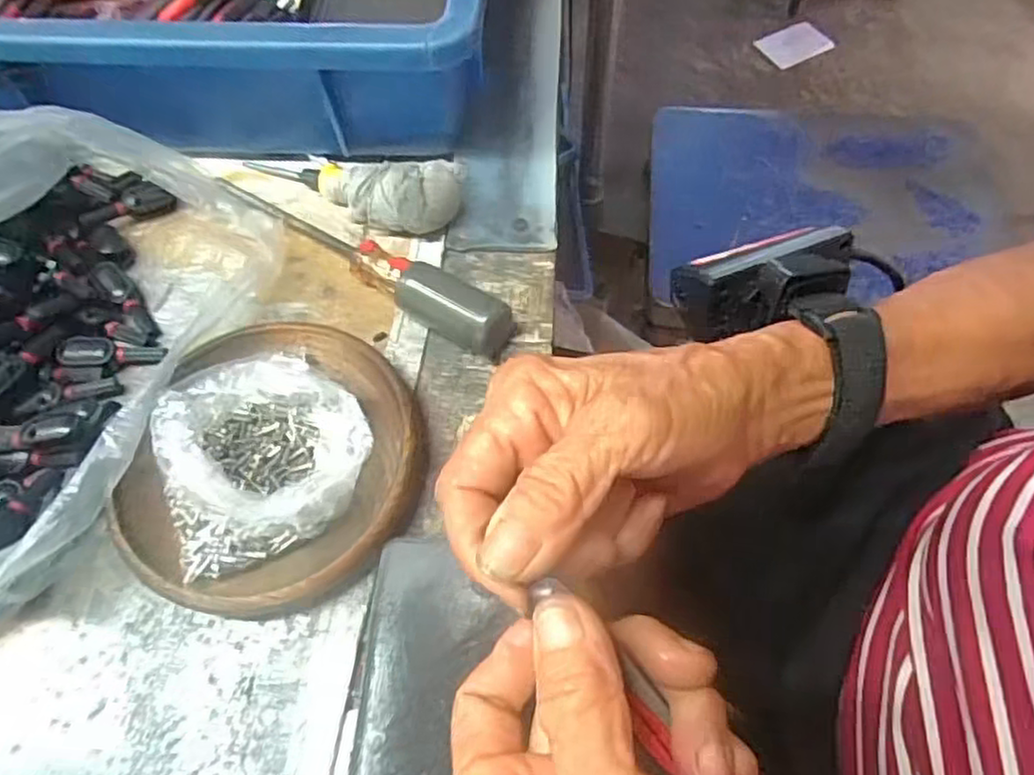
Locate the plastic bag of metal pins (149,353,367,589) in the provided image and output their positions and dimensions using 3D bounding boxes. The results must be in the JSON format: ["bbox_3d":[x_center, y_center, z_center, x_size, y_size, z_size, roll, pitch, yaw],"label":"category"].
[{"bbox_3d":[-0.094,0.019,0.256,0.071,0.029,0.078,-22,63,-9],"label":"plastic bag of metal pins"}]

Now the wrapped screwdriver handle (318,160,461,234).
[{"bbox_3d":[-0.063,-0.092,0.321,0.072,0.025,0.031,11,61,19],"label":"wrapped screwdriver handle"}]

